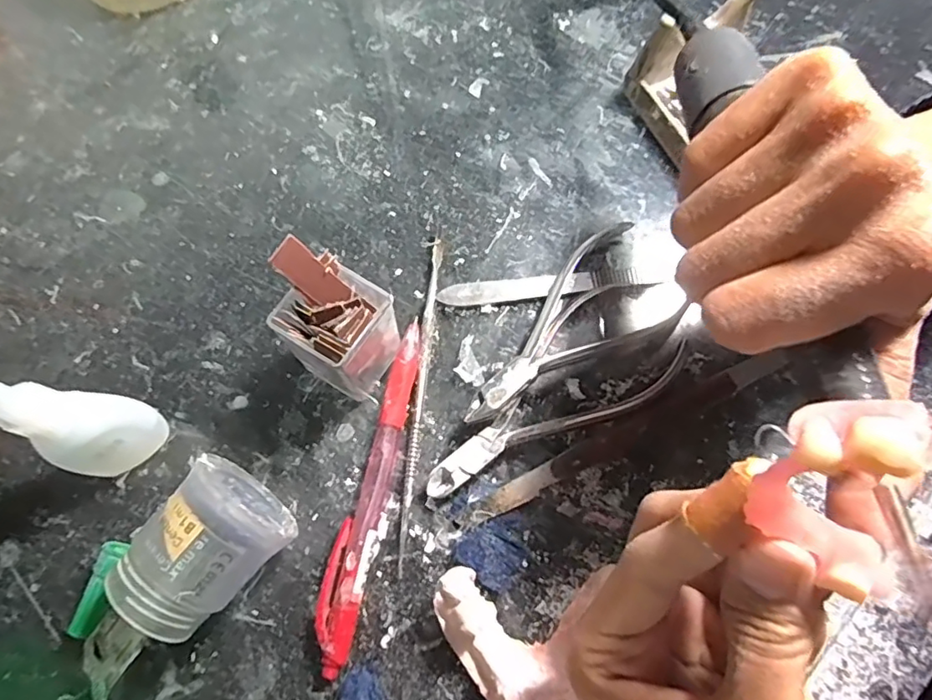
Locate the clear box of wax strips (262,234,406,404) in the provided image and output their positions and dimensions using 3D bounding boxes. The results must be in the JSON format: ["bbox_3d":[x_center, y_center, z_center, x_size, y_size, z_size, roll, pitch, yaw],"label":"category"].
[{"bbox_3d":[-0.052,-0.008,0.221,0.044,0.067,0.044,35,74,14],"label":"clear box of wax strips"}]

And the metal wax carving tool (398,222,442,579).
[{"bbox_3d":[-0.020,0.013,0.243,0.006,0.007,0.151,4,70,3],"label":"metal wax carving tool"}]

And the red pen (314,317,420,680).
[{"bbox_3d":[-0.038,0.053,0.227,0.017,0.011,0.133,11,70,6],"label":"red pen"}]

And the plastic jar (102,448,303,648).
[{"bbox_3d":[-0.094,0.073,0.205,0.042,0.043,0.052,41,76,15],"label":"plastic jar"}]

